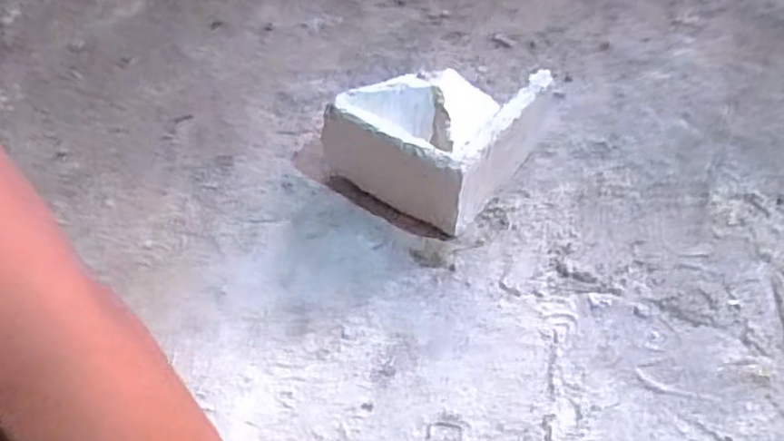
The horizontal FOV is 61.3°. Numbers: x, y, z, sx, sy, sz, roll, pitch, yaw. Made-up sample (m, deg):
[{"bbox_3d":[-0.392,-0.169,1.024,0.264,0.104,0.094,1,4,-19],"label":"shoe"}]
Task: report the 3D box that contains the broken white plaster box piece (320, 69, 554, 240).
[{"bbox_3d":[0.043,-0.103,0.729,0.196,0.103,0.208,27,56,19],"label":"broken white plaster box piece"}]

